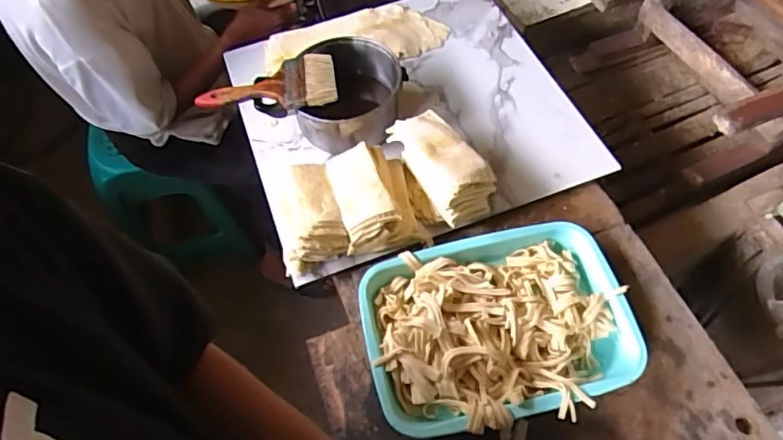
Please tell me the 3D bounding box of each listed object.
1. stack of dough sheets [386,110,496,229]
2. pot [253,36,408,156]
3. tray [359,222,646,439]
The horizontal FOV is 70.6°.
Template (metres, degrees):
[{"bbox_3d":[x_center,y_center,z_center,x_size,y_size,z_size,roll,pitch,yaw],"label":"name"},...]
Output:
[{"bbox_3d":[0.059,-0.069,0.735,0.084,0.091,0.154,-30,65,-12],"label":"stack of dough sheets"},{"bbox_3d":[-0.067,-0.172,0.826,0.178,0.127,0.169,-1,62,2],"label":"pot"},{"bbox_3d":[0.128,0.121,0.661,0.314,0.061,0.228,-10,62,-3],"label":"tray"}]

